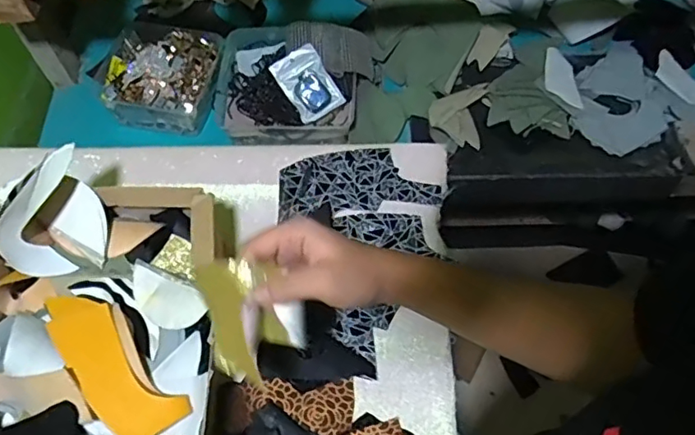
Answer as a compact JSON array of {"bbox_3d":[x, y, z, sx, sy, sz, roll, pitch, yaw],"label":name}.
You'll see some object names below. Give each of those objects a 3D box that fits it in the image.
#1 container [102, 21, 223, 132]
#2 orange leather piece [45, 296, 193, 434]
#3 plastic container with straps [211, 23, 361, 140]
[{"bbox_3d":[-0.279,-0.225,0.855,0.154,0.083,0.163,7,61,5],"label":"container"},{"bbox_3d":[-0.202,0.121,0.467,0.153,0.024,0.060,41,35,11],"label":"orange leather piece"},{"bbox_3d":[-0.093,-0.210,0.832,0.206,0.077,0.187,5,61,3],"label":"plastic container with straps"}]

